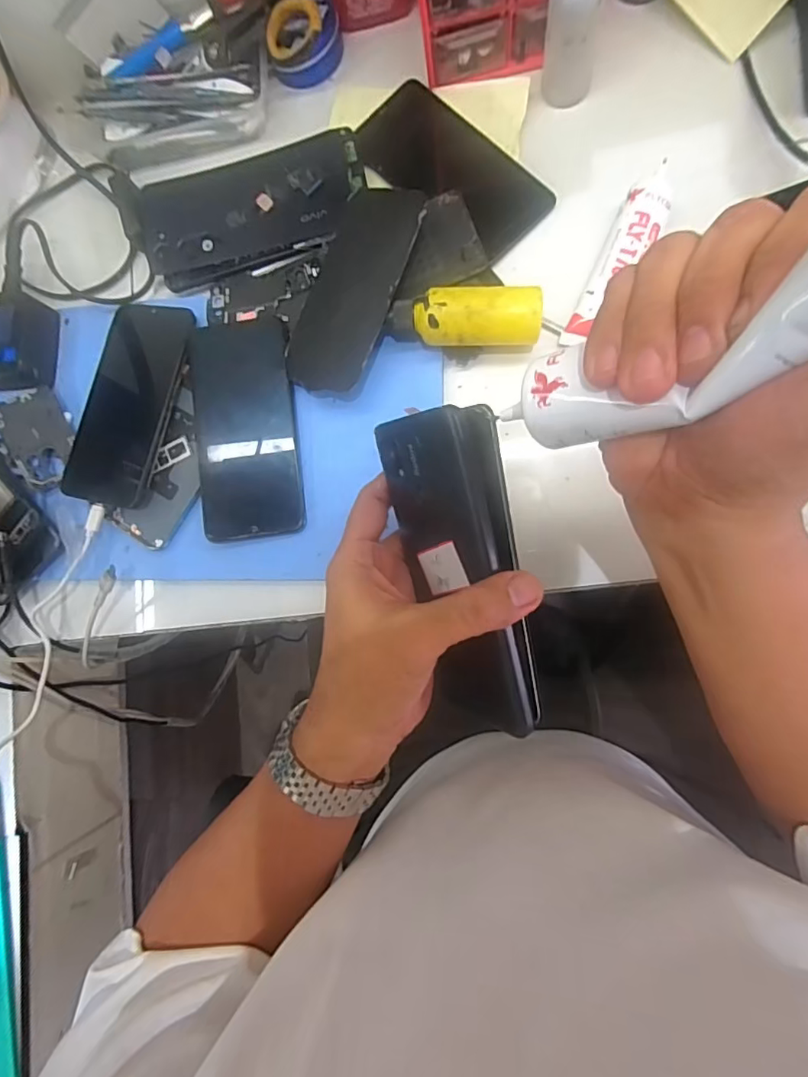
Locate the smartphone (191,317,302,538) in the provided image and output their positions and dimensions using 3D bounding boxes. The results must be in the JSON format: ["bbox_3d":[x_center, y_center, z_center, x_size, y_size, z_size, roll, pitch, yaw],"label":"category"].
[{"bbox_3d":[-0.114,-0.081,0.379,0.072,0.013,0.161,-7,82,9],"label":"smartphone"}]

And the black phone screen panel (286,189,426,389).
[{"bbox_3d":[-0.038,-0.172,0.367,0.069,0.009,0.141,24,93,28],"label":"black phone screen panel"}]

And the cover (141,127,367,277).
[{"bbox_3d":[-0.118,-0.257,0.405,0.172,0.008,0.078,-10,87,9],"label":"cover"}]

